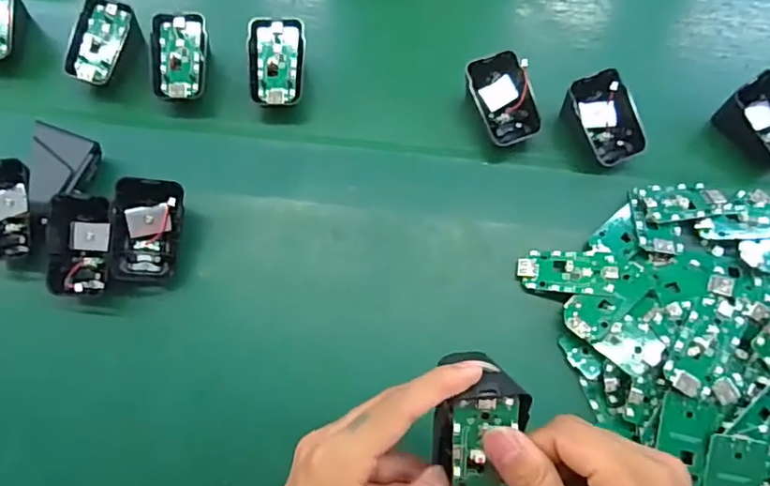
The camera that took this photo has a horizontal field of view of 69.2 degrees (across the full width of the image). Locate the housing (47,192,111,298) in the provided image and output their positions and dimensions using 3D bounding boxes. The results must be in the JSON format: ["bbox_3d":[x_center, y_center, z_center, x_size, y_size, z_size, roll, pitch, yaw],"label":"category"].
[{"bbox_3d":[-0.209,0.002,0.383,0.040,0.023,0.069,5,87,-15],"label":"housing"}]

